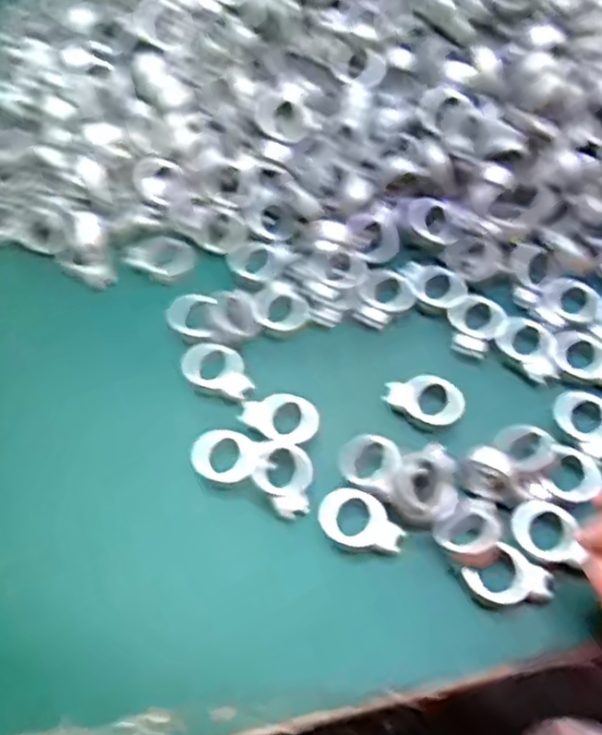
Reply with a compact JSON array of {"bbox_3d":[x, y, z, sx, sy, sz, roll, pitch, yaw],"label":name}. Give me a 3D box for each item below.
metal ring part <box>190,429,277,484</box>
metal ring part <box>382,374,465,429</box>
[{"bbox_3d":[-0.032,0.042,0.338,0.039,0.005,0.024,-2,60,2],"label":"metal ring part"},{"bbox_3d":[0.060,0.016,0.351,0.038,0.010,0.025,11,62,9],"label":"metal ring part"}]

